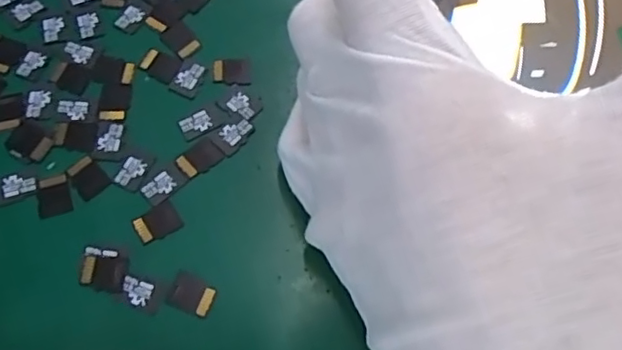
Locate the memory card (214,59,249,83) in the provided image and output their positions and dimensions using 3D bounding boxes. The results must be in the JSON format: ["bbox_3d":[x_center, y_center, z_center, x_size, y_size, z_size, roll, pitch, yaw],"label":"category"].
[{"bbox_3d":[-0.030,-0.040,0.225,0.013,0.004,0.010,-4,70,-5],"label":"memory card"}]

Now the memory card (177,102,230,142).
[{"bbox_3d":[-0.040,-0.020,0.216,0.017,0.004,0.010,-28,71,-13],"label":"memory card"}]

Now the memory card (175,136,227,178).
[{"bbox_3d":[-0.039,-0.006,0.210,0.015,0.004,0.011,-37,75,-17],"label":"memory card"}]

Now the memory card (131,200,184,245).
[{"bbox_3d":[-0.052,0.016,0.201,0.015,0.004,0.011,-29,74,-15],"label":"memory card"}]

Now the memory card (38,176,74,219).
[{"bbox_3d":[-0.088,0.007,0.203,0.011,0.004,0.014,-17,71,-11],"label":"memory card"}]

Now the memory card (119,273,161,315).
[{"bbox_3d":[-0.055,0.038,0.191,0.014,0.004,0.010,25,65,7],"label":"memory card"}]

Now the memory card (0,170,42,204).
[{"bbox_3d":[-0.102,0.004,0.203,0.016,0.004,0.011,-17,68,-11],"label":"memory card"}]

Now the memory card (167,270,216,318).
[{"bbox_3d":[-0.039,0.039,0.192,0.015,0.004,0.012,18,65,6],"label":"memory card"}]

